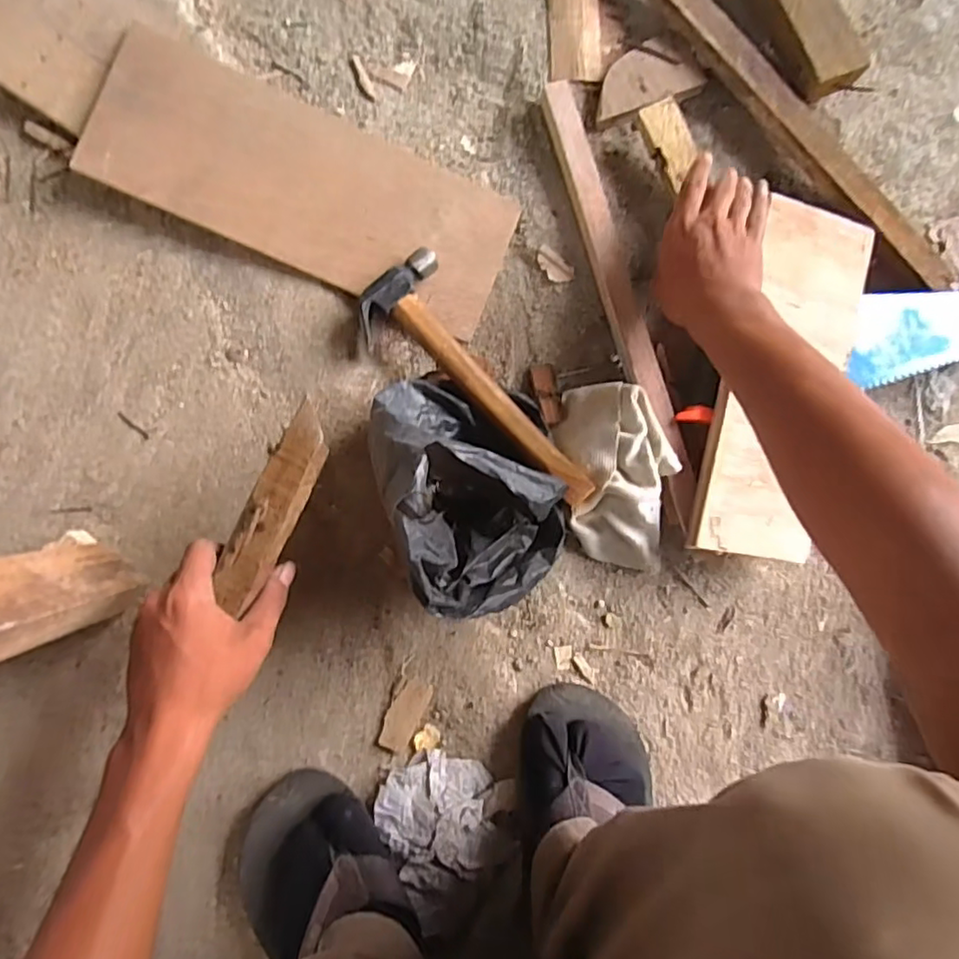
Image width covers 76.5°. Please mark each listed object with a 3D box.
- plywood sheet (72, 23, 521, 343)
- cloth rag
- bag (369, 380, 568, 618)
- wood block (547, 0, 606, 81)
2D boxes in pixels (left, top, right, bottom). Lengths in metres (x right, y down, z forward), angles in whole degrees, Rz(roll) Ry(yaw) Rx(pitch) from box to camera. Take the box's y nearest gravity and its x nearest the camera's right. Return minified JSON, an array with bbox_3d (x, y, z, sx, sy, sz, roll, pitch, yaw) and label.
[{"bbox_3d":[-0.140,-0.244,0.513,0.335,0.011,0.130,21,89,-11],"label":"plywood sheet"},{"bbox_3d":[0.120,-0.001,0.529,0.100,0.046,0.167,-12,89,-7],"label":"cloth rag"},{"bbox_3d":[0.000,0.005,0.465,0.138,0.132,0.178,-9,89,-7],"label":"bag"},{"bbox_3d":[0.090,-0.423,0.569,0.050,0.010,0.099,-2,88,-7],"label":"wood block"}]

